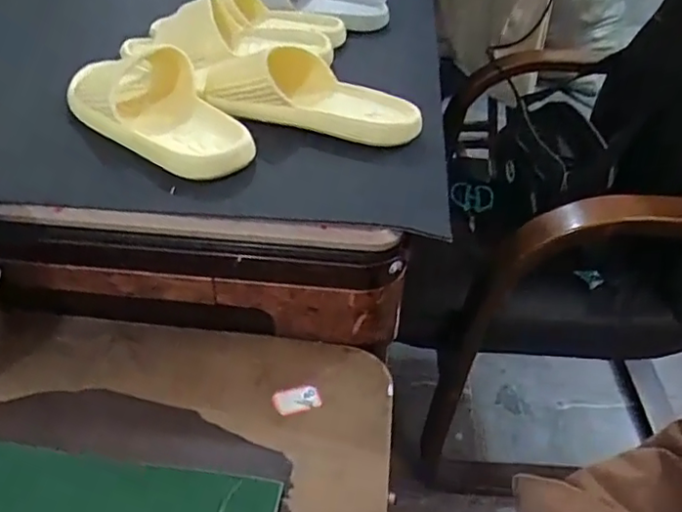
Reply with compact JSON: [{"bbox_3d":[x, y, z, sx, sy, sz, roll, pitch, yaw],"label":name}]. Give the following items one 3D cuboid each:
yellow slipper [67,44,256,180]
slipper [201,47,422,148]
[{"bbox_3d":[-0.181,-0.148,0.592,0.108,0.052,0.237,-28,46,-32],"label":"yellow slipper"},{"bbox_3d":[-0.024,-0.172,0.613,0.223,0.060,0.094,15,40,17],"label":"slipper"}]

